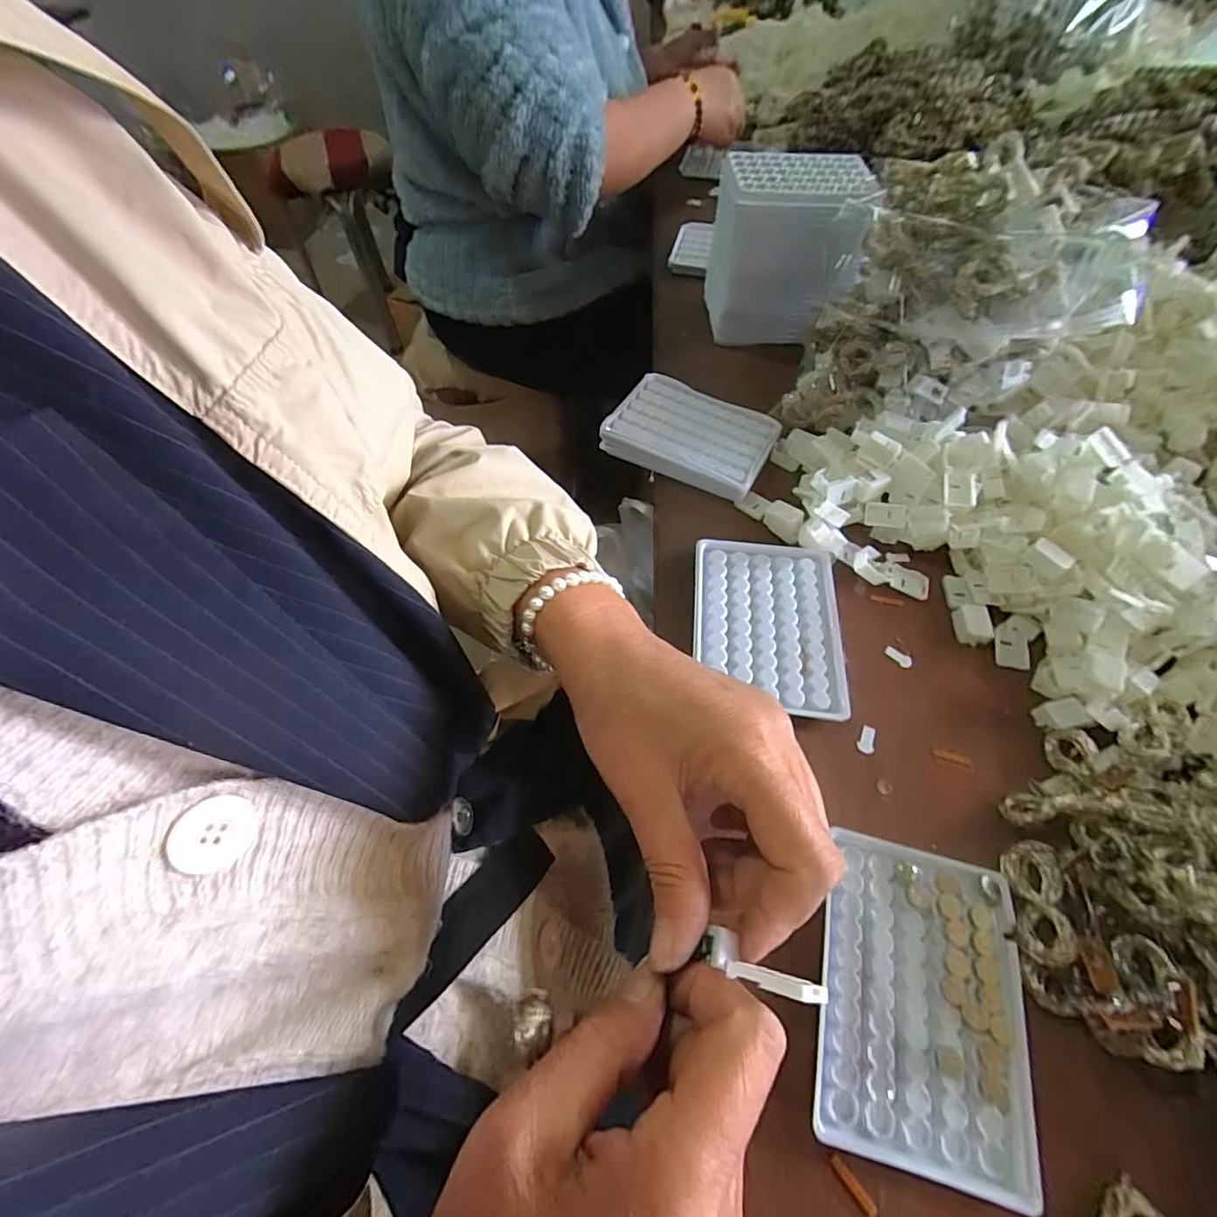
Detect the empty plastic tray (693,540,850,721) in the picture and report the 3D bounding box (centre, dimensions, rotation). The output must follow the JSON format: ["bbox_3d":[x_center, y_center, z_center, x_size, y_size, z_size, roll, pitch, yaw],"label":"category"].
[{"bbox_3d":[0.107,0.012,0.370,0.096,0.017,0.126,6,58,6],"label":"empty plastic tray"}]

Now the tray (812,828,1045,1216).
[{"bbox_3d":[0.150,0.184,0.258,0.090,0.005,0.129,12,59,10],"label":"tray"}]

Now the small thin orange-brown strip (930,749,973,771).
[{"bbox_3d":[0.207,0.090,0.324,0.023,0.004,0.008,15,60,12],"label":"small thin orange-brown strip"}]

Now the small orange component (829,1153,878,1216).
[{"bbox_3d":[0.103,0.241,0.225,0.005,0.004,0.023,-34,63,-17],"label":"small orange component"}]

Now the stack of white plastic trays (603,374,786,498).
[{"bbox_3d":[0.072,-0.151,0.461,0.130,0.026,0.095,22,62,15],"label":"stack of white plastic trays"}]

